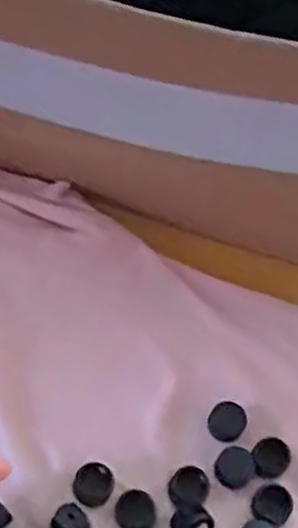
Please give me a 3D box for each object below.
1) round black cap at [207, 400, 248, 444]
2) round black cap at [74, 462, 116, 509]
[{"bbox_3d":[0.036,0.073,0.346,0.016,0.004,0.018,28,60,8],"label":"round black cap"},{"bbox_3d":[-0.024,0.096,0.328,0.017,0.006,0.018,4,60,-7],"label":"round black cap"}]

